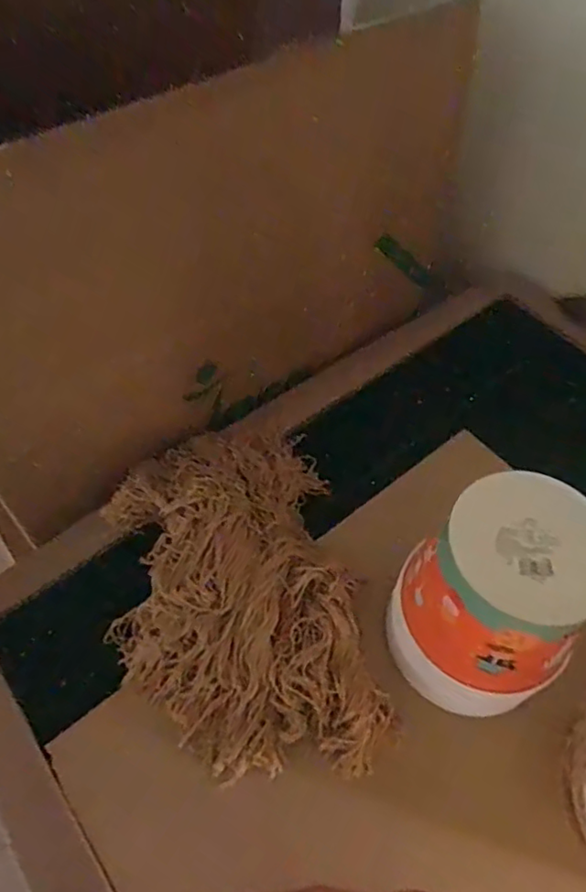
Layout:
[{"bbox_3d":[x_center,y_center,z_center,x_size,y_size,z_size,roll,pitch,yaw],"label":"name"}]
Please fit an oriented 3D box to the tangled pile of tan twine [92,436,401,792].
[{"bbox_3d":[-0.063,0.147,0.636,0.250,0.063,0.386,-9,56,-7],"label":"tangled pile of tan twine"}]

